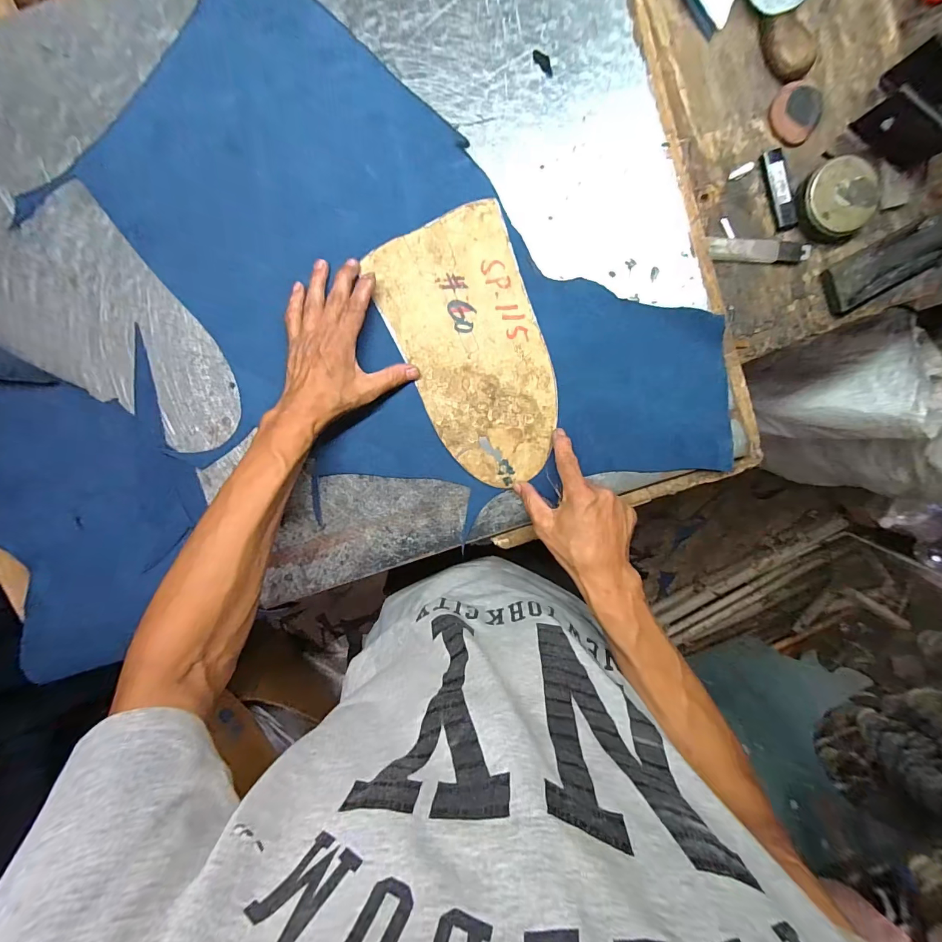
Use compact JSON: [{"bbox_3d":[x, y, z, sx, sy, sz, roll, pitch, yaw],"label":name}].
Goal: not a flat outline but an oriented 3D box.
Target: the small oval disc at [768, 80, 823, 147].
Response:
[{"bbox_3d":[0.342,-0.377,0.423,0.046,0.016,0.055,-36,99,2],"label":"small oval disc"}]

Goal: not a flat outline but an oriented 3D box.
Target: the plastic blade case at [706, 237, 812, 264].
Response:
[{"bbox_3d":[0.314,-0.243,0.442,0.119,0.010,0.023,3,98,-4],"label":"plastic blade case"}]

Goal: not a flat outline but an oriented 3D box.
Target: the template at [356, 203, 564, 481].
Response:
[{"bbox_3d":[0.007,-0.123,0.430,0.144,0.006,0.274,-22,97,2],"label":"template"}]

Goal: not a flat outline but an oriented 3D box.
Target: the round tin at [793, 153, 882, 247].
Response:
[{"bbox_3d":[0.391,-0.288,0.430,0.078,0.025,0.078,-1,98,-4],"label":"round tin"}]

